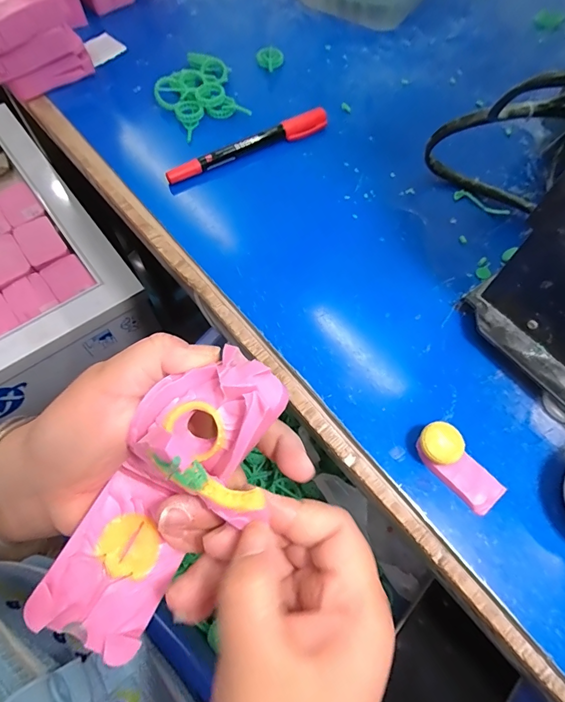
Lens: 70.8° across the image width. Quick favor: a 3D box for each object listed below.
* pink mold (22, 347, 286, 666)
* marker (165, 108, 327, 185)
[{"bbox_3d":[-0.047,0.059,0.162,0.057,0.035,0.130,36,91,16],"label":"pink mold"},{"bbox_3d":[-0.025,-0.158,0.308,0.137,0.016,0.015,-30,67,-13],"label":"marker"}]

